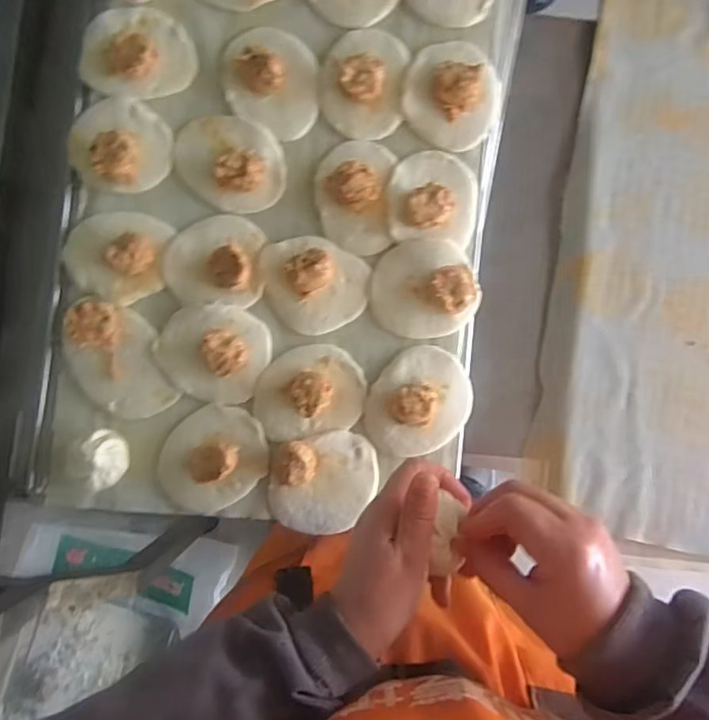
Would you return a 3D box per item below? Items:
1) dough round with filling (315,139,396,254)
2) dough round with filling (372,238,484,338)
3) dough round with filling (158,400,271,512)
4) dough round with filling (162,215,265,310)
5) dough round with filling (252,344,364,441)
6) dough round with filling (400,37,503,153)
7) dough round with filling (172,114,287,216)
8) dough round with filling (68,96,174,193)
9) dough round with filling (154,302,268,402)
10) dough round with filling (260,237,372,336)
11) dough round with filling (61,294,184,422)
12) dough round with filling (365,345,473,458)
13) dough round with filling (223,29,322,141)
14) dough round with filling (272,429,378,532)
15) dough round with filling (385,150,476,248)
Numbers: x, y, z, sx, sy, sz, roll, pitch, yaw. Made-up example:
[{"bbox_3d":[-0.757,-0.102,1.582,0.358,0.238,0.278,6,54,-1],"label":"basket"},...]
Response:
[{"bbox_3d":[0.000,-0.154,0.534,0.071,0.028,0.105,1,88,2],"label":"dough round with filling"},{"bbox_3d":[0.066,-0.067,0.530,0.097,0.033,0.088,-2,88,1],"label":"dough round with filling"},{"bbox_3d":[-0.133,0.091,0.522,0.104,0.042,0.088,-41,89,-3],"label":"dough round with filling"},{"bbox_3d":[-0.131,-0.093,0.531,0.086,0.035,0.083,0,88,1],"label":"dough round with filling"},{"bbox_3d":[-0.043,0.029,0.525,0.101,0.031,0.082,-12,88,1],"label":"dough round with filling"},{"bbox_3d":[0.093,-0.253,0.545,0.089,0.033,0.099,20,89,2],"label":"dough round with filling"},{"bbox_3d":[-0.117,-0.186,0.538,0.105,0.031,0.082,18,89,2],"label":"dough round with filling"},{"bbox_3d":[-0.221,-0.202,0.536,0.092,0.033,0.084,0,88,1],"label":"dough round with filling"},{"bbox_3d":[-0.131,-0.009,0.529,0.097,0.034,0.087,25,89,2],"label":"dough round with filling"},{"bbox_3d":[-0.041,-0.072,0.529,0.103,0.035,0.084,32,87,0],"label":"dough round with filling"},{"bbox_3d":[-0.222,0.000,0.527,0.082,0.035,0.112,-20,88,-3],"label":"dough round with filling"},{"bbox_3d":[0.060,0.040,0.524,0.087,0.034,0.104,36,89,2],"label":"dough round with filling"},{"bbox_3d":[-0.080,-0.263,0.544,0.084,0.028,0.102,-12,88,1],"label":"dough round with filling"},{"bbox_3d":[-0.028,0.114,0.521,0.100,0.030,0.088,-11,88,1],"label":"dough round with filling"},{"bbox_3d":[0.074,-0.154,0.531,0.081,0.033,0.085,0,87,-2],"label":"dough round with filling"}]

